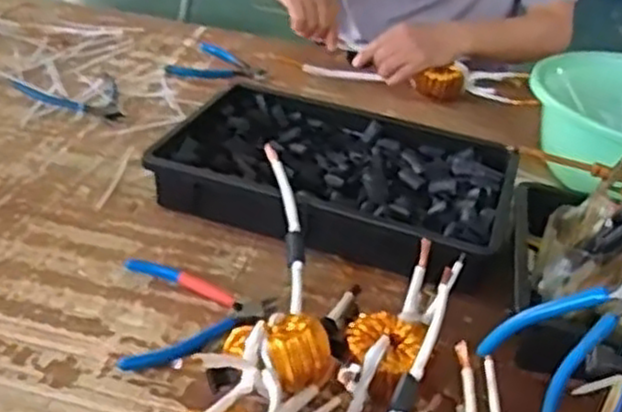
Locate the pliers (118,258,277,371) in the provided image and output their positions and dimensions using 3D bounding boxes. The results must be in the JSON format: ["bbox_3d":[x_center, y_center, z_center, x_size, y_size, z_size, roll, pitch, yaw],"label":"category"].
[{"bbox_3d":[-0.098,0.088,0.644,0.130,0.013,0.136,-1,32,-12],"label":"pliers"}]

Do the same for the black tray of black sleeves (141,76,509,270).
[{"bbox_3d":[0.032,-0.031,0.816,0.371,0.059,0.278,17,32,16],"label":"black tray of black sleeves"}]

